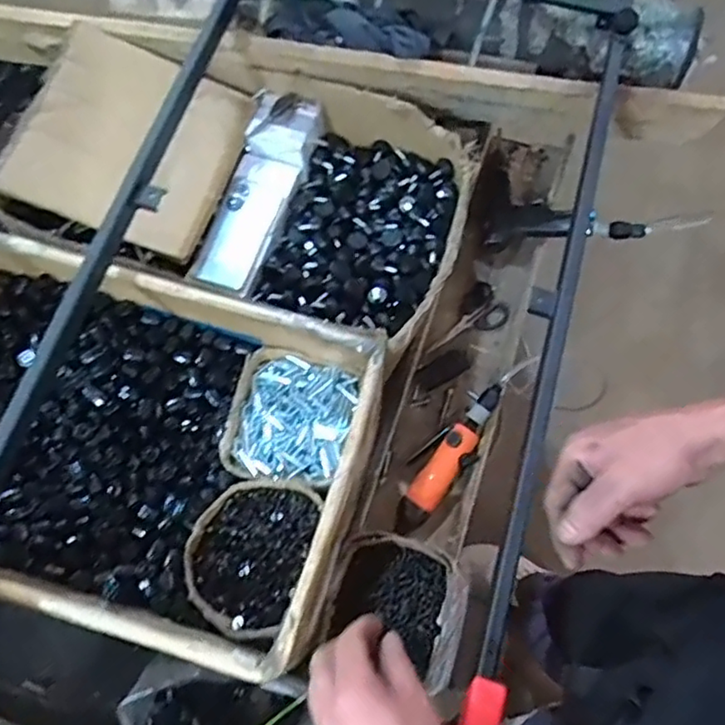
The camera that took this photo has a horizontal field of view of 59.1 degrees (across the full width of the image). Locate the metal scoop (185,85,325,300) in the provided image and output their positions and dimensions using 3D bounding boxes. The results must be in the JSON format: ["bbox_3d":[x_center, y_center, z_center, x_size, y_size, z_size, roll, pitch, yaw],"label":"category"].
[{"bbox_3d":[-0.142,-0.227,0.867,0.093,0.057,0.296,16,71,6],"label":"metal scoop"}]

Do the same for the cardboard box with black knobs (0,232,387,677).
[{"bbox_3d":[-0.265,0.073,0.712,0.522,0.127,0.380,15,71,6],"label":"cardboard box with black knobs"}]

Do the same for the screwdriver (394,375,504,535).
[{"bbox_3d":[0.116,0.119,0.811,0.042,0.033,0.219,36,74,13],"label":"screwdriver"}]

